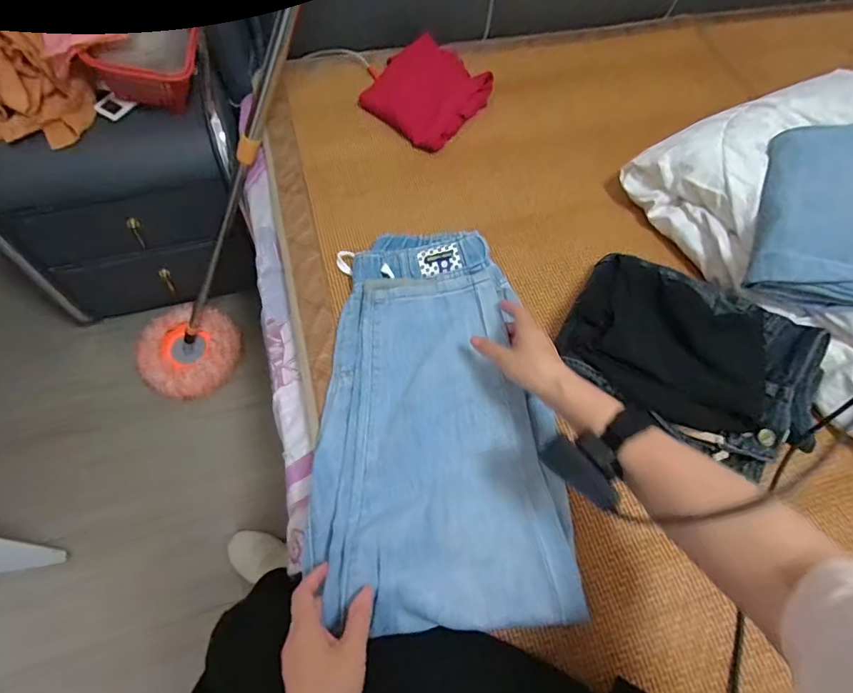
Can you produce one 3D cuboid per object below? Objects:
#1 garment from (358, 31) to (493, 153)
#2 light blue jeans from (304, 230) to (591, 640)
[{"bbox_3d":[0.004,-0.429,0.797,0.185,0.051,0.199,38,66,17],"label":"garment"},{"bbox_3d":[0.009,0.054,0.533,0.253,0.039,0.446,-1,61,-4],"label":"light blue jeans"}]

